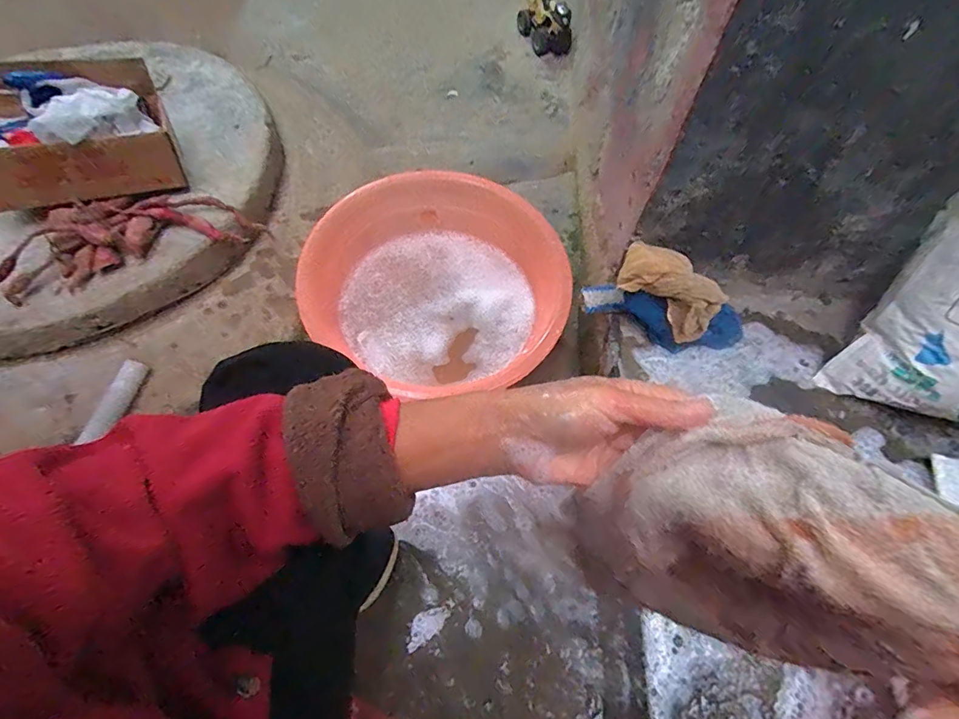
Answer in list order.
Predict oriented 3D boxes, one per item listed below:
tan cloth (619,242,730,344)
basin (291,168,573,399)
[{"bbox_3d":[0.278,-0.103,0.693,0.154,0.089,0.064,35,64,16],"label":"tan cloth"},{"bbox_3d":[-0.076,-0.143,0.826,0.397,0.130,0.389,1,60,-2],"label":"basin"}]

